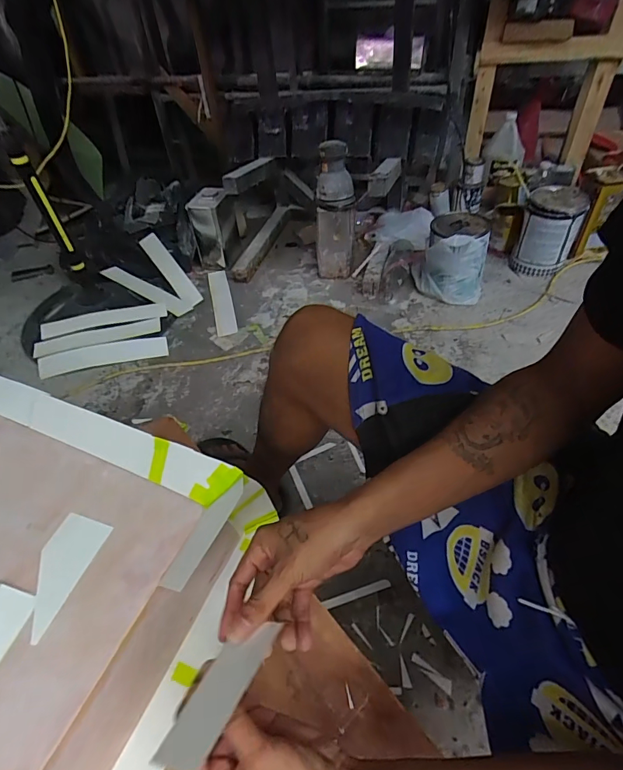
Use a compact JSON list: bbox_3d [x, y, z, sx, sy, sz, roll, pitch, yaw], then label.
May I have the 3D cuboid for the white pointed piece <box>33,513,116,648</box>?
[{"bbox_3d":[-0.256,0.186,0.416,0.057,0.005,0.109,9,49,14],"label":"white pointed piece"}]

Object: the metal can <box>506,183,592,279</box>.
[{"bbox_3d":[0.721,-0.466,1.267,0.160,0.217,0.172,18,51,21],"label":"metal can"}]

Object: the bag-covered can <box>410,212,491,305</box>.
[{"bbox_3d":[0.408,-0.372,1.223,0.185,0.212,0.169,-5,47,1],"label":"bag-covered can"}]

